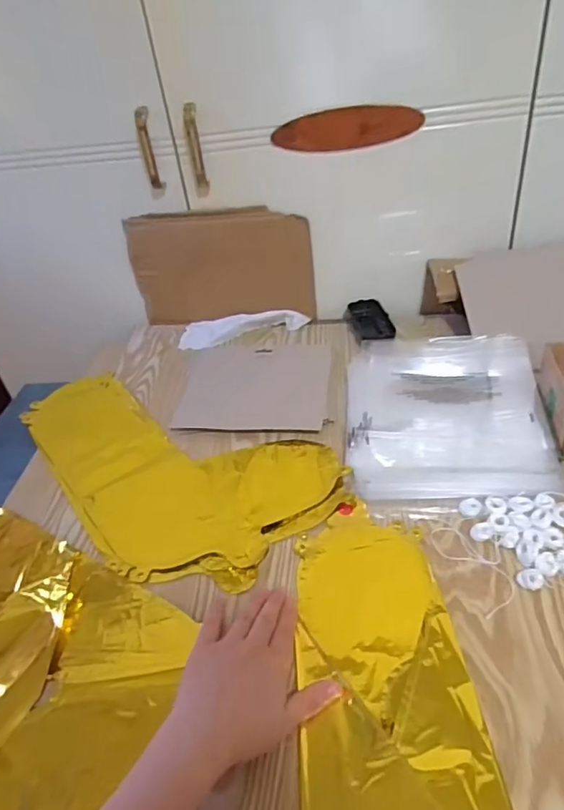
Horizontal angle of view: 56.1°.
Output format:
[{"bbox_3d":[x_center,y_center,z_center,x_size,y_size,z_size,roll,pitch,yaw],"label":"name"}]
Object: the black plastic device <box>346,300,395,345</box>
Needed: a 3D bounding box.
[{"bbox_3d":[0.131,-0.126,0.789,0.054,0.014,0.098,-10,39,-3],"label":"black plastic device"}]

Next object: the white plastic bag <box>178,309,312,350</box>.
[{"bbox_3d":[-0.059,-0.121,0.815,0.196,0.024,0.042,-8,39,-1],"label":"white plastic bag"}]

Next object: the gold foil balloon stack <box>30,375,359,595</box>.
[{"bbox_3d":[-0.148,0.057,0.633,0.422,0.011,0.235,29,51,36],"label":"gold foil balloon stack"}]

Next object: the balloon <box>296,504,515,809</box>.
[{"bbox_3d":[0.080,0.239,0.373,0.132,0.010,0.397,-5,38,3],"label":"balloon"}]

